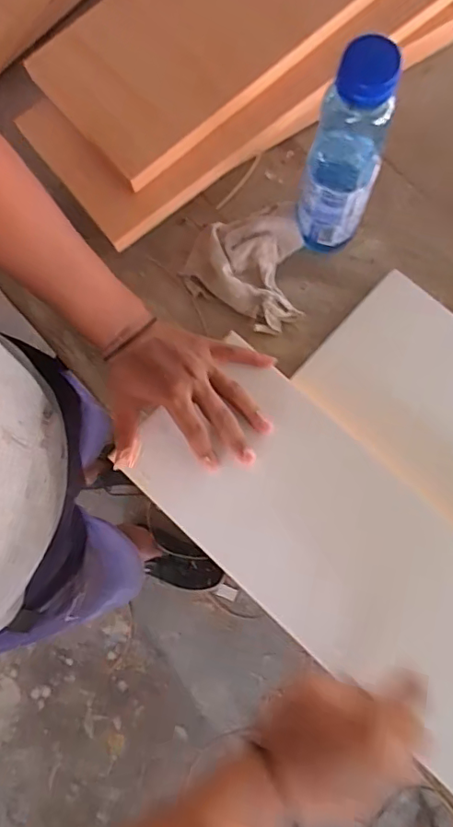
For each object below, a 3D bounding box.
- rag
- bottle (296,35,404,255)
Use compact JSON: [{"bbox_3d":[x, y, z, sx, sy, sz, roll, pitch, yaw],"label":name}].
[{"bbox_3d":[0.031,-0.154,0.520,0.127,0.040,0.119,30,81,7],"label":"rag"},{"bbox_3d":[0.100,-0.209,0.442,0.063,0.214,0.054,20,80,5],"label":"bottle"}]

